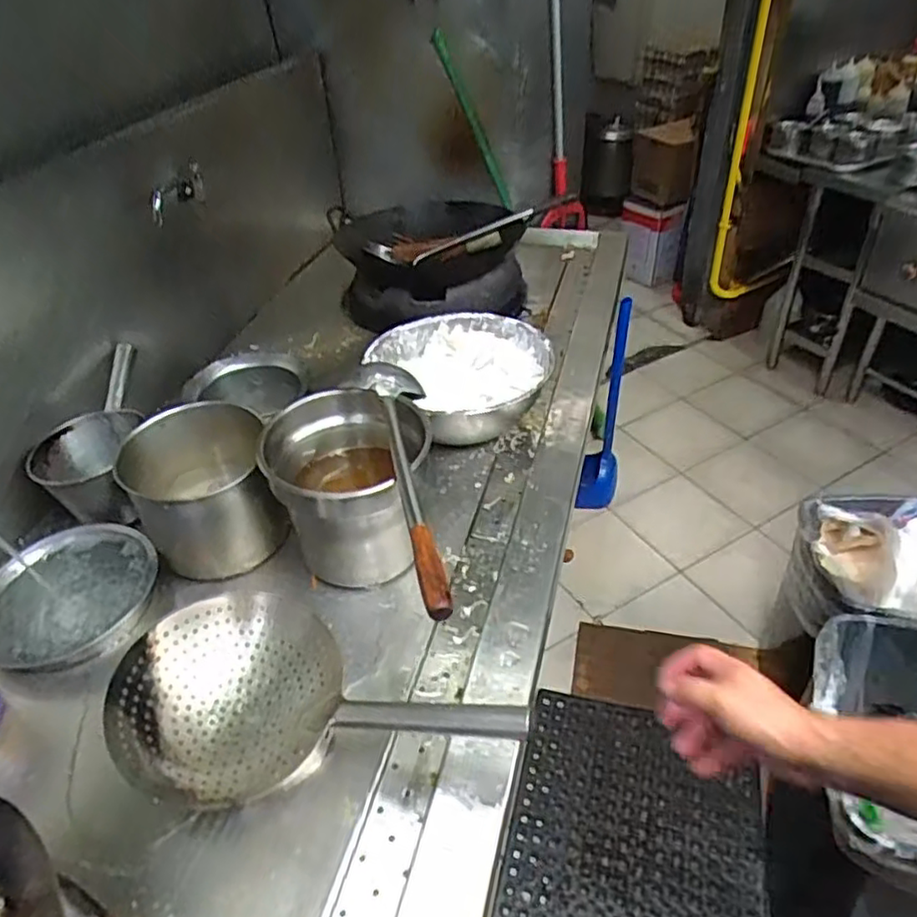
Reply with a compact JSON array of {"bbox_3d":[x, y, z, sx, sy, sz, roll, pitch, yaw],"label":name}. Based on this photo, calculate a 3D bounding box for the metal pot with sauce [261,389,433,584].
[{"bbox_3d":[-0.149,0.053,0.952,0.199,0.234,0.197,-3,40,2],"label":"metal pot with sauce"}]

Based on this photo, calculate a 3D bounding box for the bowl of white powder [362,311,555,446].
[{"bbox_3d":[0.019,-0.144,1.262,0.301,0.136,0.310,-3,40,2],"label":"bowl of white powder"}]

